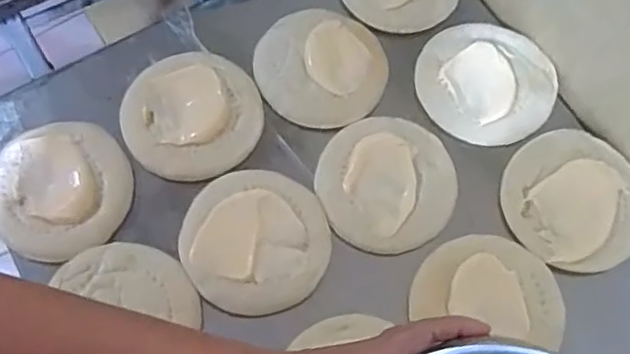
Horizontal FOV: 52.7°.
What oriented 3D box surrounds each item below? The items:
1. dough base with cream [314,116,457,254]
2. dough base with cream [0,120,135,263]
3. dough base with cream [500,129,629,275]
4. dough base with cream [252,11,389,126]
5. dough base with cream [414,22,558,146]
[{"bbox_3d":[0.075,0.003,0.666,0.141,0.027,0.141,5,70,1],"label":"dough base with cream"},{"bbox_3d":[-0.263,0.012,0.646,0.142,0.015,0.139,-13,71,-5],"label":"dough base with cream"},{"bbox_3d":[0.275,0.023,0.668,0.144,0.017,0.146,0,70,0],"label":"dough base with cream"},{"bbox_3d":[0.007,-0.125,0.703,0.140,0.013,0.137,0,70,0],"label":"dough base with cream"},{"bbox_3d":[0.197,-0.109,0.717,0.155,0.019,0.143,0,70,0],"label":"dough base with cream"}]

